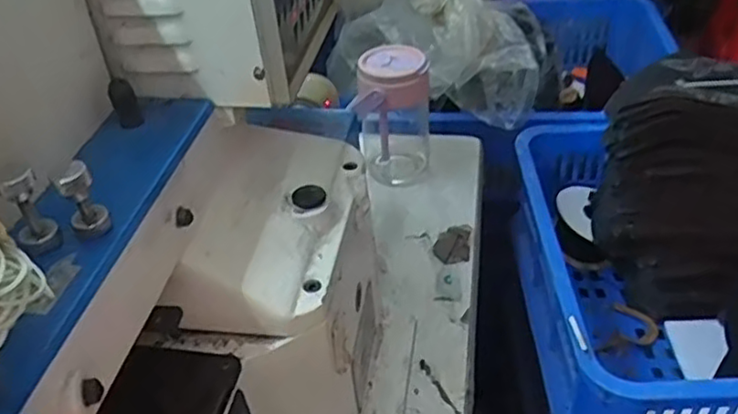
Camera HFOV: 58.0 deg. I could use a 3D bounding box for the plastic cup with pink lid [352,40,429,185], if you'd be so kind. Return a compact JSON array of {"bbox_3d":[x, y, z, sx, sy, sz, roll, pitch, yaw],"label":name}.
[{"bbox_3d":[0.028,-0.107,0.804,0.089,0.149,0.074,2,40,8],"label":"plastic cup with pink lid"}]

